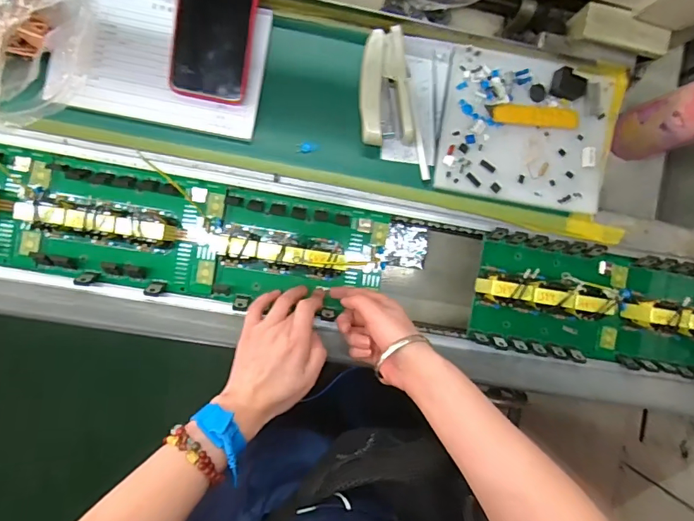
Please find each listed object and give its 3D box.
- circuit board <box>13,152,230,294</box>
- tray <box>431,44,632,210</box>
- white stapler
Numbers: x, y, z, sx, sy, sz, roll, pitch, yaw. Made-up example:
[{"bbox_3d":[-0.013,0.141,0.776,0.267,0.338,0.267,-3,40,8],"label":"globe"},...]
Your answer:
[{"bbox_3d":[-0.236,-0.036,0.461,0.203,0.062,0.120,10,91,-6],"label":"circuit board"},{"bbox_3d":[0.199,-0.141,0.499,0.186,0.019,0.155,9,91,-6],"label":"tray"},{"bbox_3d":[0.038,-0.180,0.484,0.052,0.029,0.115,-6,93,-5],"label":"white stapler"}]

